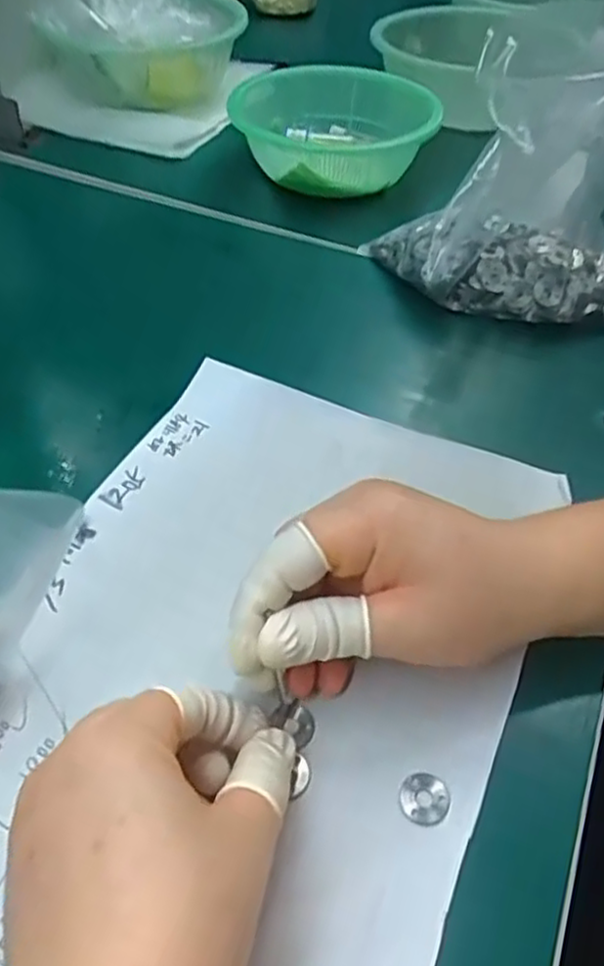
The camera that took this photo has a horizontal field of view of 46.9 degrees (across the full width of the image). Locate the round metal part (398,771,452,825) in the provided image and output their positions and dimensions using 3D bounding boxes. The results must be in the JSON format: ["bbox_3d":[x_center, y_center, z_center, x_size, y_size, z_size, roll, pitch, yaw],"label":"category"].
[{"bbox_3d":[0.043,0.110,0.244,0.017,0.004,0.018,1,48,-1],"label":"round metal part"}]

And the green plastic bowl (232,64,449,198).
[{"bbox_3d":[0.026,-0.277,0.561,0.148,0.057,0.156,1,48,-1],"label":"green plastic bowl"}]

